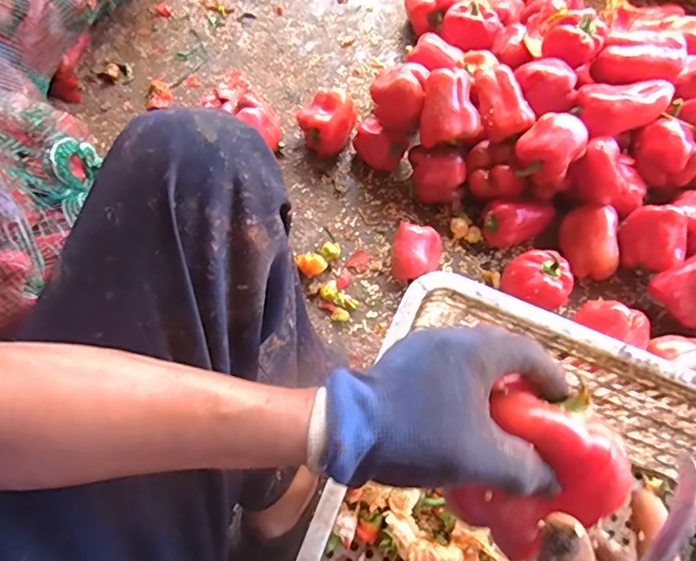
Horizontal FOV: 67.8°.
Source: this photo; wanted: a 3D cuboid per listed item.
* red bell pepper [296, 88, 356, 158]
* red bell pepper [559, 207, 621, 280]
[{"bbox_3d":[-0.035,-0.251,0.849,0.076,0.085,0.093,27,69,8],"label":"red bell pepper"},{"bbox_3d":[0.357,-0.056,0.762,0.073,0.066,0.102,-5,95,31],"label":"red bell pepper"}]

